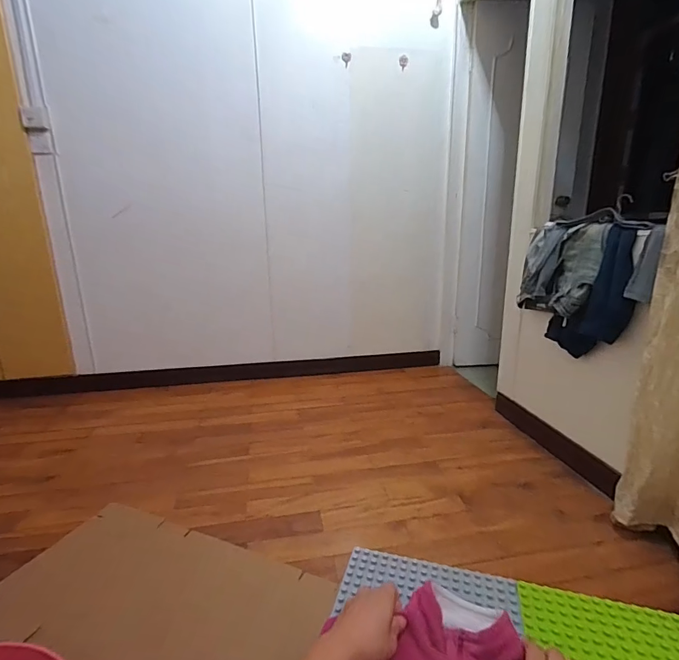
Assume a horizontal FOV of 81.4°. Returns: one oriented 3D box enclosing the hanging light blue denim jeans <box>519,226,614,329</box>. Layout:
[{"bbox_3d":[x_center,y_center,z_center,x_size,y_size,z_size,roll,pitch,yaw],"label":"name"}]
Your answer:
[{"bbox_3d":[0.714,-0.196,1.297,0.065,0.290,0.315,7,12,-19],"label":"hanging light blue denim jeans"}]

